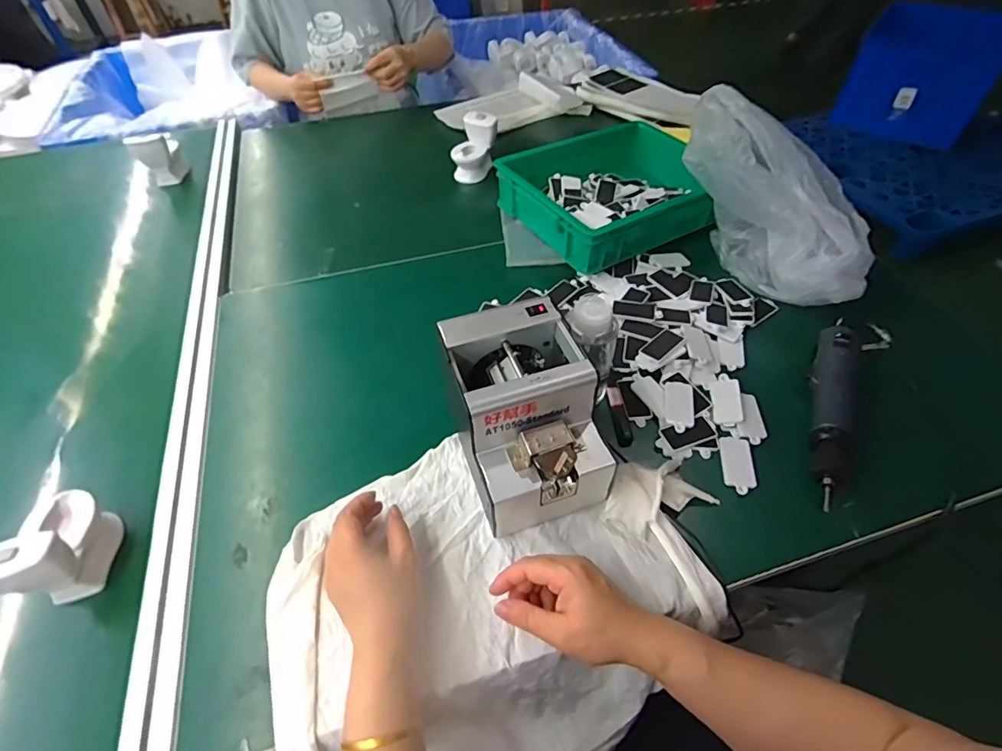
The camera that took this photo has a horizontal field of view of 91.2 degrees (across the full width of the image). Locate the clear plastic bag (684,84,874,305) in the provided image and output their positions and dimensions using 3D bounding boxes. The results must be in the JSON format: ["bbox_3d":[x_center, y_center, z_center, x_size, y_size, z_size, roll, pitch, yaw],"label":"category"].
[{"bbox_3d":[0.380,-0.238,0.675,0.128,0.200,0.293,-33,56,-23],"label":"clear plastic bag"}]

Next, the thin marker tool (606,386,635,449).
[{"bbox_3d":[0.142,0.045,0.588,0.018,0.012,0.085,-4,50,-1],"label":"thin marker tool"}]

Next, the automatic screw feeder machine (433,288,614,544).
[{"bbox_3d":[0.024,0.040,0.505,0.122,0.145,0.172,-17,51,-12],"label":"automatic screw feeder machine"}]

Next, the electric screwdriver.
[{"bbox_3d":[0.386,0.032,0.569,0.045,0.040,0.263,19,53,17],"label":"electric screwdriver"}]

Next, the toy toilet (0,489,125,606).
[{"bbox_3d":[-0.417,0.156,0.456,0.060,0.093,0.109,-9,50,-6],"label":"toy toilet"}]

